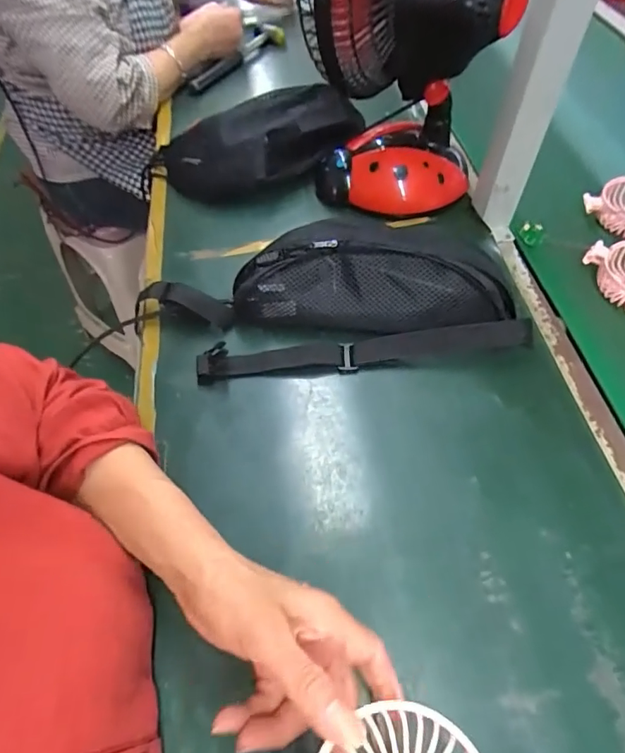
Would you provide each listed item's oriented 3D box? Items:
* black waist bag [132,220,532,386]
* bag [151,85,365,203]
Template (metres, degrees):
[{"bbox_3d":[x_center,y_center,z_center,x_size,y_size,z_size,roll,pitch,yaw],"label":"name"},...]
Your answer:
[{"bbox_3d":[0.006,-0.088,0.487,0.393,0.077,0.159,-5,56,2],"label":"black waist bag"},{"bbox_3d":[-0.071,-0.302,0.634,0.278,0.076,0.110,-15,57,-4],"label":"bag"}]

